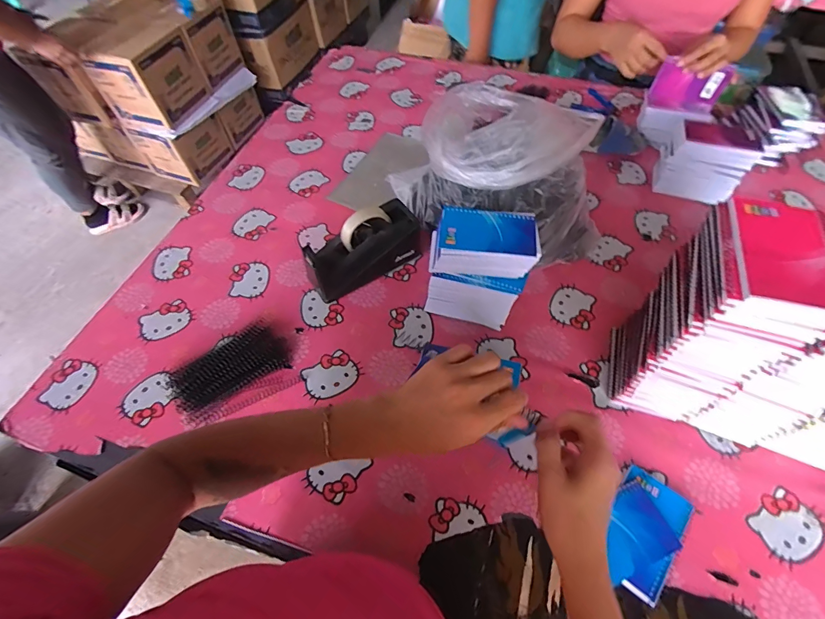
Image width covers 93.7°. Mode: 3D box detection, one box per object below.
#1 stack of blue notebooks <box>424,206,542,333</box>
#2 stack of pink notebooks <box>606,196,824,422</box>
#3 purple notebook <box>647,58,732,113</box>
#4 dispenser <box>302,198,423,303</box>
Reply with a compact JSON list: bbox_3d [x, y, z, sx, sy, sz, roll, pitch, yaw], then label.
[{"bbox_3d":[0.102,-0.058,0.607,0.150,0.177,0.102,12,58,10],"label":"stack of blue notebooks"},{"bbox_3d":[0.350,0.024,0.479,0.097,0.284,0.129,15,59,12],"label":"stack of pink notebooks"},{"bbox_3d":[0.597,-0.478,0.843,0.133,0.092,0.013,24,62,10],"label":"purple notebook"},{"bbox_3d":[-0.085,-0.108,0.673,0.200,0.117,0.080,-28,60,-15],"label":"dispenser"}]

